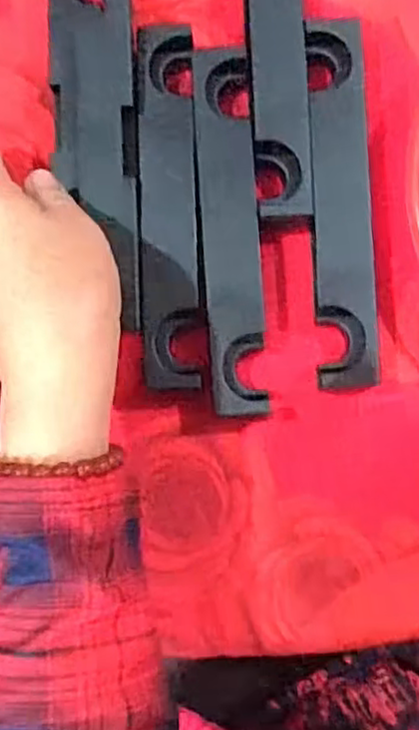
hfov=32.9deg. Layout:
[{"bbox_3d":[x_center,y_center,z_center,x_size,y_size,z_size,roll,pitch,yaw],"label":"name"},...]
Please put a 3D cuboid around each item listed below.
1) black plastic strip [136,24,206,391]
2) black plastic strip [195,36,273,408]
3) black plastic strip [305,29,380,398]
[{"bbox_3d":[-0.021,-0.086,0.377,0.031,0.013,0.195,-2,86,2],"label":"black plastic strip"},{"bbox_3d":[0.011,-0.071,0.374,0.029,0.016,0.192,-4,86,2],"label":"black plastic strip"},{"bbox_3d":[0.070,-0.086,0.375,0.029,0.018,0.192,-2,86,2],"label":"black plastic strip"}]

